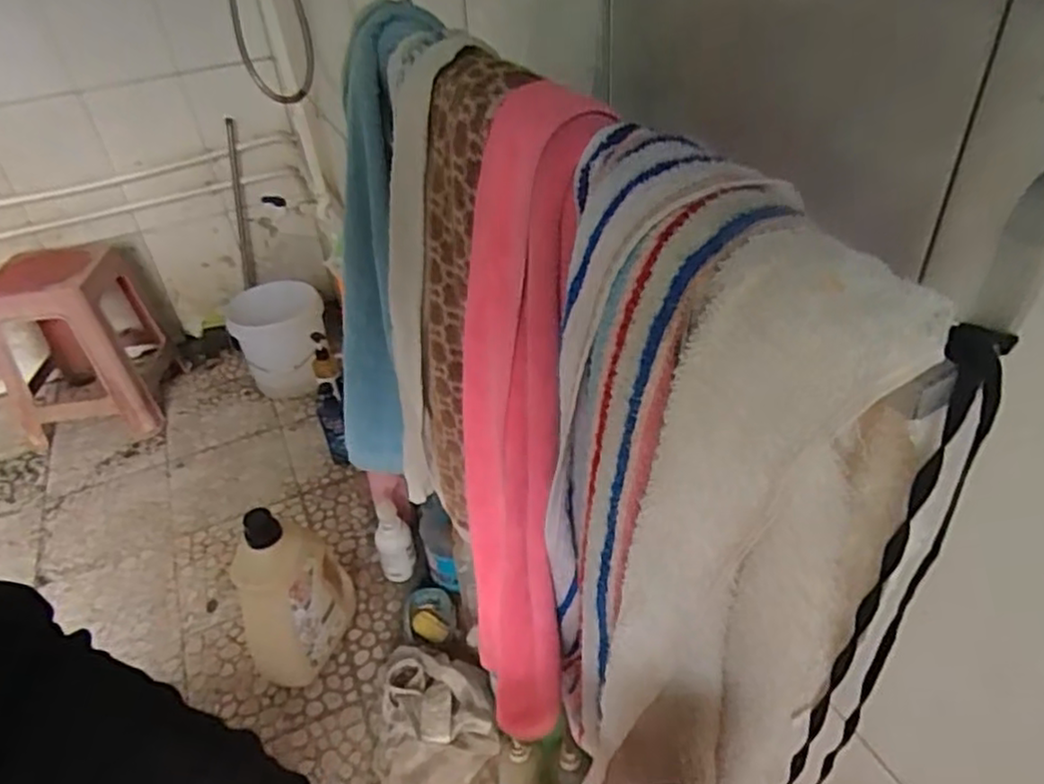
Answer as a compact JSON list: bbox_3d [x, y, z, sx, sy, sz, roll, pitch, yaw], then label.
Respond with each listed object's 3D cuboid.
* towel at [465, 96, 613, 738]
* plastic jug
[{"bbox_3d":[0.002,0.035,0.404,0.086,0.366,0.127,-6,39,-2],"label":"towel"},{"bbox_3d":[-0.415,0.351,1.292,0.180,0.338,0.163,-19,41,-17],"label":"plastic jug"}]

